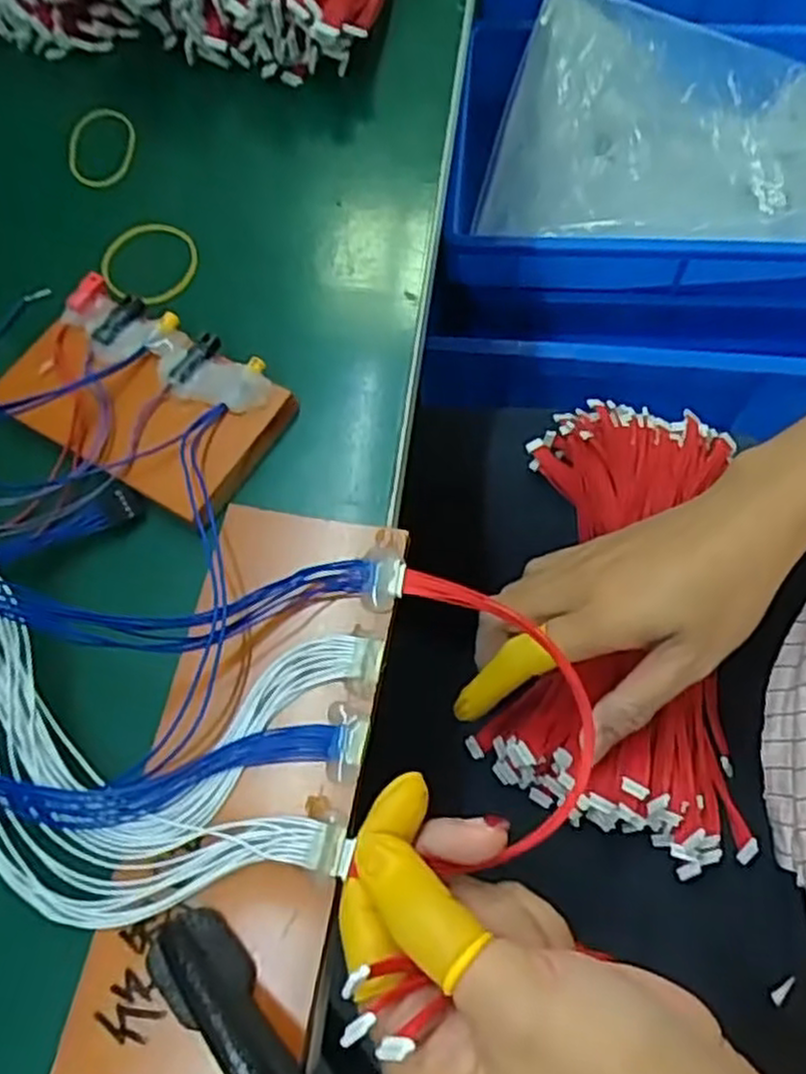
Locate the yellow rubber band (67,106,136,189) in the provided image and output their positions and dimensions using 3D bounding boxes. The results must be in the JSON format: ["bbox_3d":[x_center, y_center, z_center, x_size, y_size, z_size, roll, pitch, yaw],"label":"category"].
[{"bbox_3d":[-0.160,-0.204,0.408,0.039,0.008,0.057,-28,65,8],"label":"yellow rubber band"}]

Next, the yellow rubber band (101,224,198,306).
[{"bbox_3d":[-0.124,-0.136,0.378,0.047,0.007,0.050,-1,66,3],"label":"yellow rubber band"}]

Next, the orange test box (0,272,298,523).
[{"bbox_3d":[-0.113,-0.063,0.327,0.118,0.021,0.073,27,70,15],"label":"orange test box"}]

